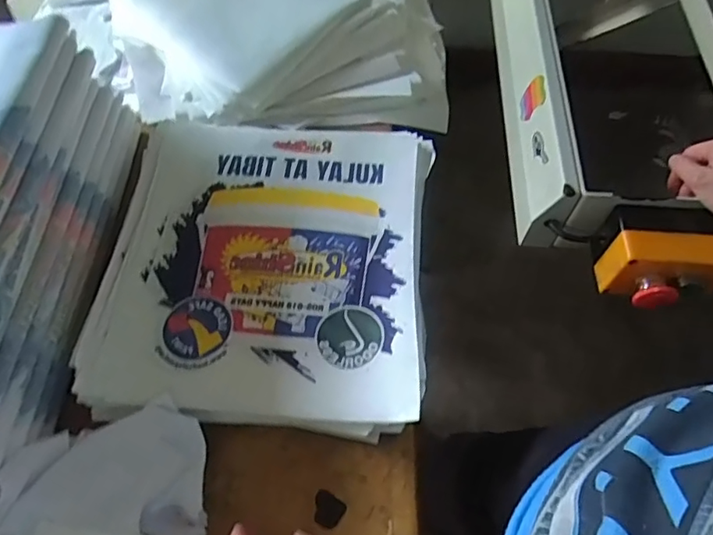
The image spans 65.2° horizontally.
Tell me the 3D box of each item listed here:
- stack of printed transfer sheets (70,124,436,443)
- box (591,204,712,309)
[{"bbox_3d":[-0.089,-0.026,0.662,0.396,0.035,0.415,5,60,0],"label":"stack of printed transfer sheets"},{"bbox_3d":[0.308,-0.009,0.551,0.117,0.065,0.099,2,60,-1],"label":"box"}]

